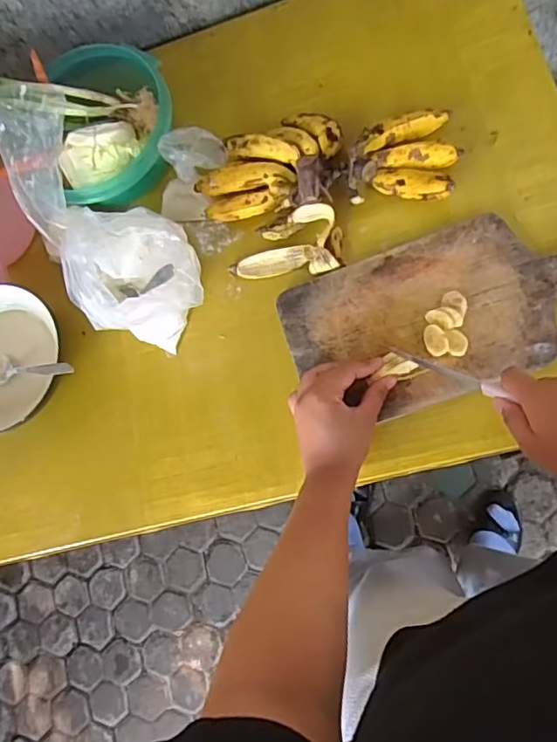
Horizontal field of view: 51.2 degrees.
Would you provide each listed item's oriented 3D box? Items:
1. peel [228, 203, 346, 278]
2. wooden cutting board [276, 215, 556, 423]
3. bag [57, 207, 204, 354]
[{"bbox_3d":[0.007,-0.136,0.649,0.122,0.033,0.070,-11,78,11],"label":"peel"},{"bbox_3d":[0.188,-0.062,0.592,0.362,0.025,0.173,-11,84,11],"label":"wooden cutting board"},{"bbox_3d":[-0.143,-0.097,0.621,0.122,0.142,0.133,-37,75,5],"label":"bag"}]

